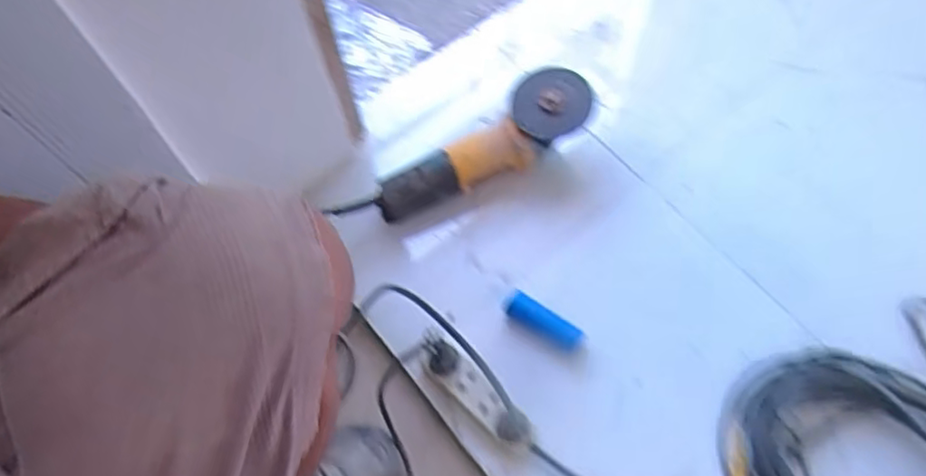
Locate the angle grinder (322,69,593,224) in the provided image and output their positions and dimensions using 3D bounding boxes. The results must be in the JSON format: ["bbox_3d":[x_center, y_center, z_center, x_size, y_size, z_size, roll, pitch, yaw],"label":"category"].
[{"bbox_3d":[0.011,-0.111,0.788,0.312,0.070,0.092,-29,68,7],"label":"angle grinder"}]

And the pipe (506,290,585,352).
[{"bbox_3d":[0.095,0.099,0.733,0.093,0.025,0.026,30,70,15],"label":"pipe"}]

